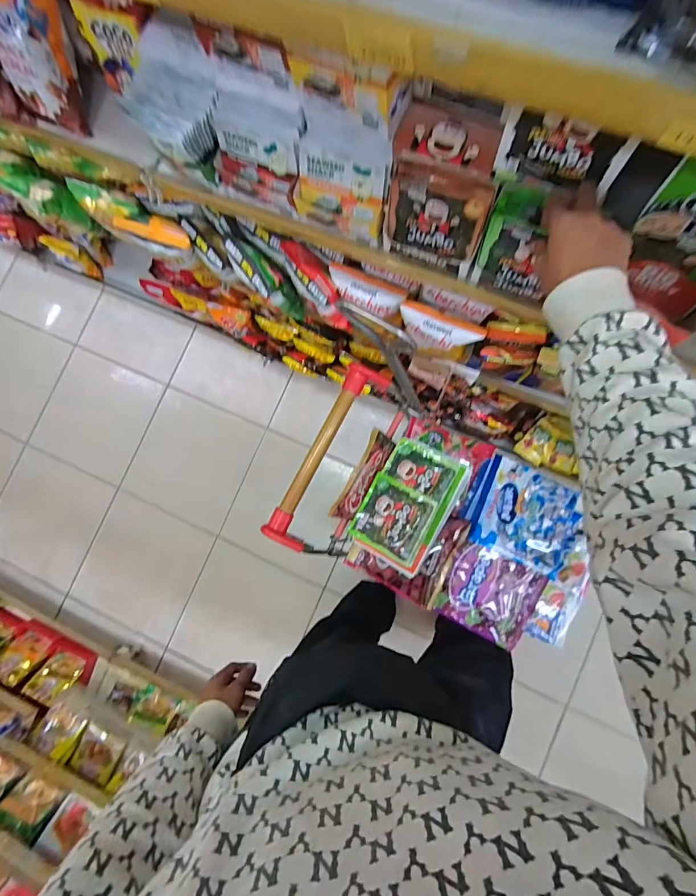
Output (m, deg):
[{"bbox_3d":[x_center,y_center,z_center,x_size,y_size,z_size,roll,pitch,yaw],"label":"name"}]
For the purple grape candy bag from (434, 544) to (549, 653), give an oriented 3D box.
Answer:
[{"bbox_3d":[0.244,0.251,0.722,0.153,0.023,0.139,27,87,8],"label":"purple grape candy bag"}]

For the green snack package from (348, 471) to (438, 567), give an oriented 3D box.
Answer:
[{"bbox_3d":[0.079,0.122,0.727,0.121,0.022,0.119,27,87,8],"label":"green snack package"}]

